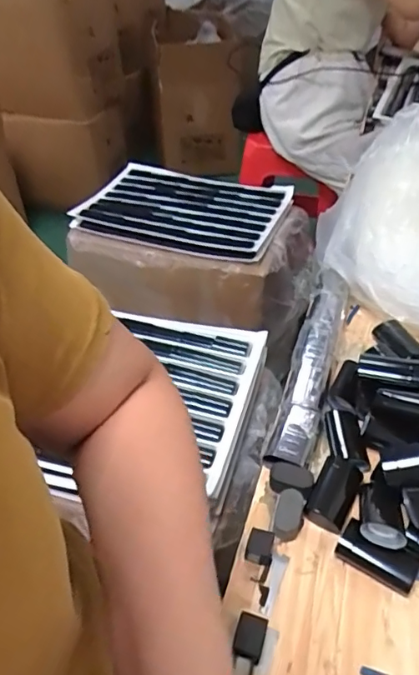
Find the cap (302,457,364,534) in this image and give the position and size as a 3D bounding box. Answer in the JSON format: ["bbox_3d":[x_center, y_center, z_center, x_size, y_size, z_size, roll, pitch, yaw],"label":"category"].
[{"bbox_3d":[0.104,0.127,0.432,0.031,0.032,0.061,20,46,22],"label":"cap"}]

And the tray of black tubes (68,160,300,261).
[{"bbox_3d":[-0.069,-0.350,1.378,0.510,0.030,0.328,14,46,15],"label":"tray of black tubes"}]

